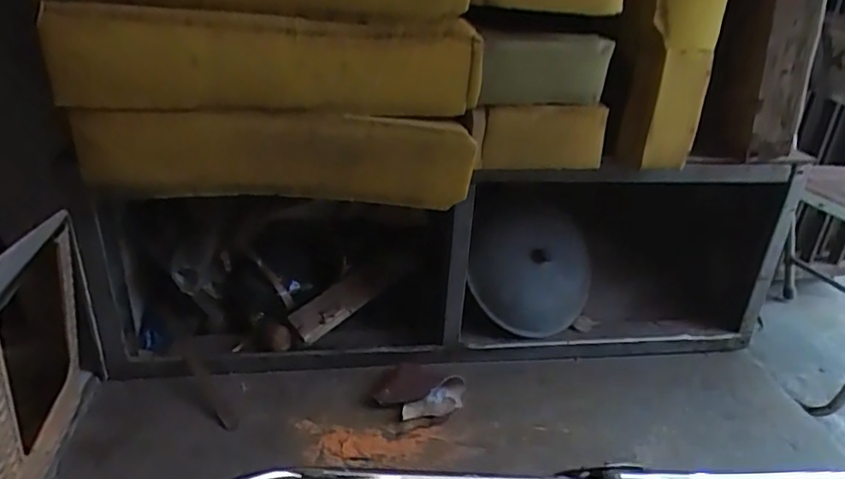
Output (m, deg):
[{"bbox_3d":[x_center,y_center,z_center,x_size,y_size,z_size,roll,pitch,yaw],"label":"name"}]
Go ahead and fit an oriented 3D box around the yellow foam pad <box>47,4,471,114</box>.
[{"bbox_3d":[-0.184,-0.223,0.754,0.521,0.114,0.110,1,27,-4],"label":"yellow foam pad"}]

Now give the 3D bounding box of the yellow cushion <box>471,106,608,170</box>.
[{"bbox_3d":[0.177,-0.149,0.882,0.223,0.094,0.035,-7,28,-20],"label":"yellow cushion"}]

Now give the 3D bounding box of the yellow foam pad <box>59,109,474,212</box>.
[{"bbox_3d":[-0.185,-0.109,0.808,0.509,0.123,0.036,-2,27,-10],"label":"yellow foam pad"}]

